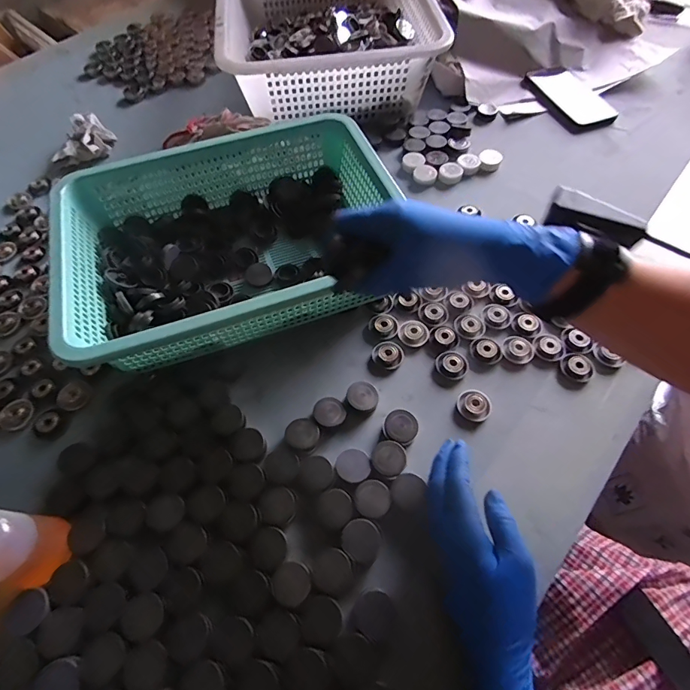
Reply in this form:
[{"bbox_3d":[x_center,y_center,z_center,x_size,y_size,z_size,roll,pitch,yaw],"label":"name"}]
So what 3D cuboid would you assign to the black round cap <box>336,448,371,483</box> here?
[{"bbox_3d":[0.008,0.115,0.395,0.031,0.019,0.031,-1,60,2],"label":"black round cap"}]

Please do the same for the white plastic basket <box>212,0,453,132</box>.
[{"bbox_3d":[-0.037,-0.550,0.737,0.334,0.119,0.439,-9,60,-2],"label":"white plastic basket"}]

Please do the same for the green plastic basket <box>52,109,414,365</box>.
[{"bbox_3d":[-0.124,-0.122,0.490,0.362,0.097,0.269,-21,61,-9],"label":"green plastic basket"}]

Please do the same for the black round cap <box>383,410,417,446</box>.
[{"bbox_3d":[0.055,0.082,0.416,0.032,0.013,0.034,-1,60,2],"label":"black round cap"}]

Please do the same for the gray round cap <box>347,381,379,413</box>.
[{"bbox_3d":[0.018,0.054,0.430,0.031,0.019,0.030,-1,60,2],"label":"gray round cap"}]

